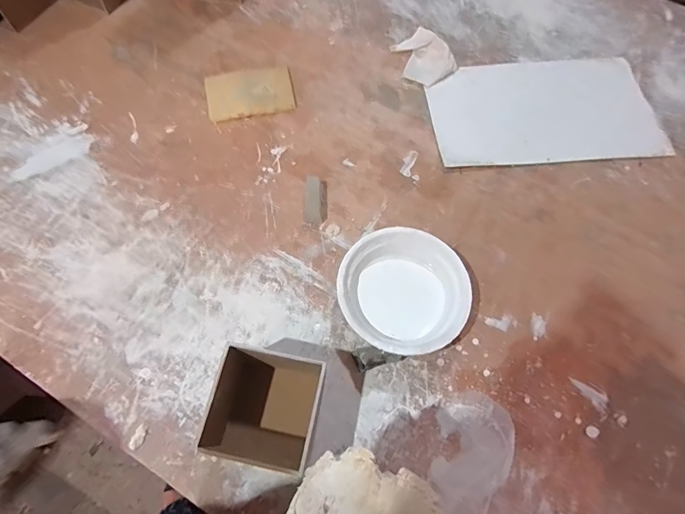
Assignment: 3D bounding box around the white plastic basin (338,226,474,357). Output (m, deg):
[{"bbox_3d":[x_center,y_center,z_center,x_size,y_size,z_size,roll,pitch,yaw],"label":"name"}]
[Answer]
[{"bbox_3d":[0.079,0.050,0.548,0.161,0.061,0.168,1,66,-2],"label":"white plastic basin"}]

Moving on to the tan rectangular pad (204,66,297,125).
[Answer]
[{"bbox_3d":[-0.161,-0.287,0.708,0.151,0.019,0.097,-15,68,-9],"label":"tan rectangular pad"}]

